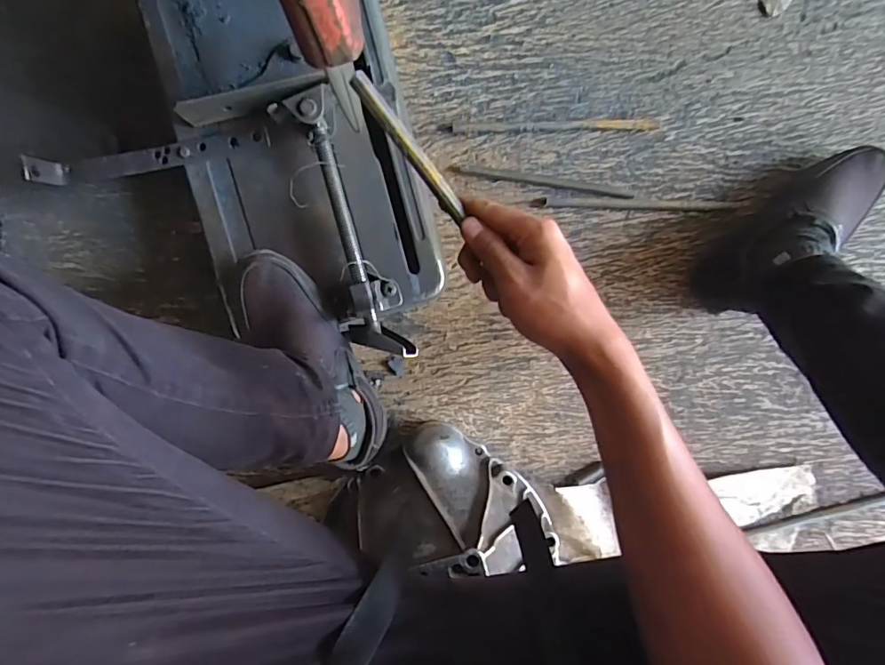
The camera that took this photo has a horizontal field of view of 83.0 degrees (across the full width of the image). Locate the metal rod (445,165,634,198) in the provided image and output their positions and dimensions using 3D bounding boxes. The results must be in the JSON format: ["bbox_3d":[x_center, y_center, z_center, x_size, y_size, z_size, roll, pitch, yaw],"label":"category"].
[{"bbox_3d":[0.124,-0.190,0.629,0.231,0.012,0.011,9,94,-3],"label":"metal rod"}]

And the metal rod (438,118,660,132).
[{"bbox_3d":[0.133,-0.258,0.622,0.268,0.012,0.013,-1,95,2],"label":"metal rod"}]

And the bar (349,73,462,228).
[{"bbox_3d":[-0.021,-0.123,0.337,0.013,0.006,0.113,-38,105,1],"label":"bar"}]

